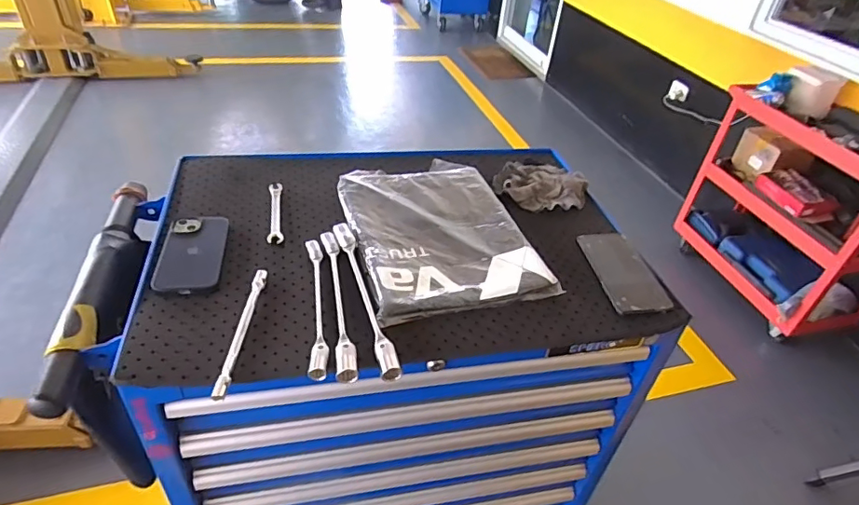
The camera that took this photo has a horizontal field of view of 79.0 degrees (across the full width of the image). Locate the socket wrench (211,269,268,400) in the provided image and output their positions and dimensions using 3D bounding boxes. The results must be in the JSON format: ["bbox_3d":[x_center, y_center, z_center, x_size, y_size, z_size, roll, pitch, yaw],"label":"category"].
[{"bbox_3d":[-0.211,0.084,0.589,0.015,0.008,0.187,4,39,-3],"label":"socket wrench"}]

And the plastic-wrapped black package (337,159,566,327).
[{"bbox_3d":[0.007,-0.040,0.759,0.235,0.022,0.329,-8,41,-17],"label":"plastic-wrapped black package"}]

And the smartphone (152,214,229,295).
[{"bbox_3d":[-0.307,0.000,0.676,0.078,0.013,0.144,-3,40,-11],"label":"smartphone"}]

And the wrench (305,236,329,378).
[{"bbox_3d":[-0.136,0.057,0.626,0.020,0.014,0.227,-3,40,-11],"label":"wrench"}]

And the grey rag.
[{"bbox_3d":[0.191,-0.116,0.890,0.149,0.022,0.135,19,41,16],"label":"grey rag"}]

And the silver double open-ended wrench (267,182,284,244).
[{"bbox_3d":[-0.227,-0.060,0.772,0.021,0.010,0.141,-3,40,-14],"label":"silver double open-ended wrench"}]

